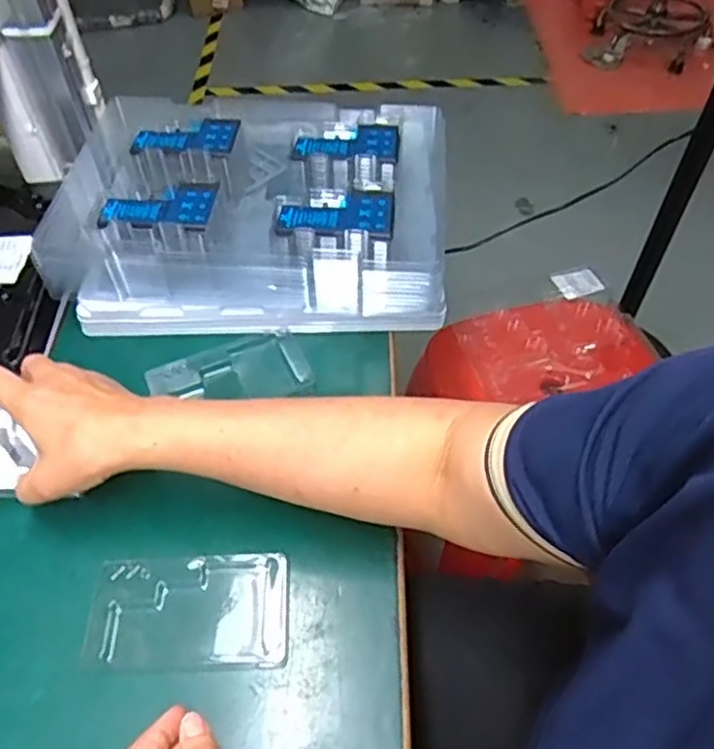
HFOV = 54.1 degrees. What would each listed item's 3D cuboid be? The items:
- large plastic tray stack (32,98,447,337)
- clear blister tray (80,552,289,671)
[{"bbox_3d":[-0.101,-0.158,0.659,0.360,0.086,0.245,-1,51,2],"label":"large plastic tray stack"},{"bbox_3d":[-0.110,0.156,0.461,0.127,0.012,0.073,-3,51,-1],"label":"clear blister tray"}]

